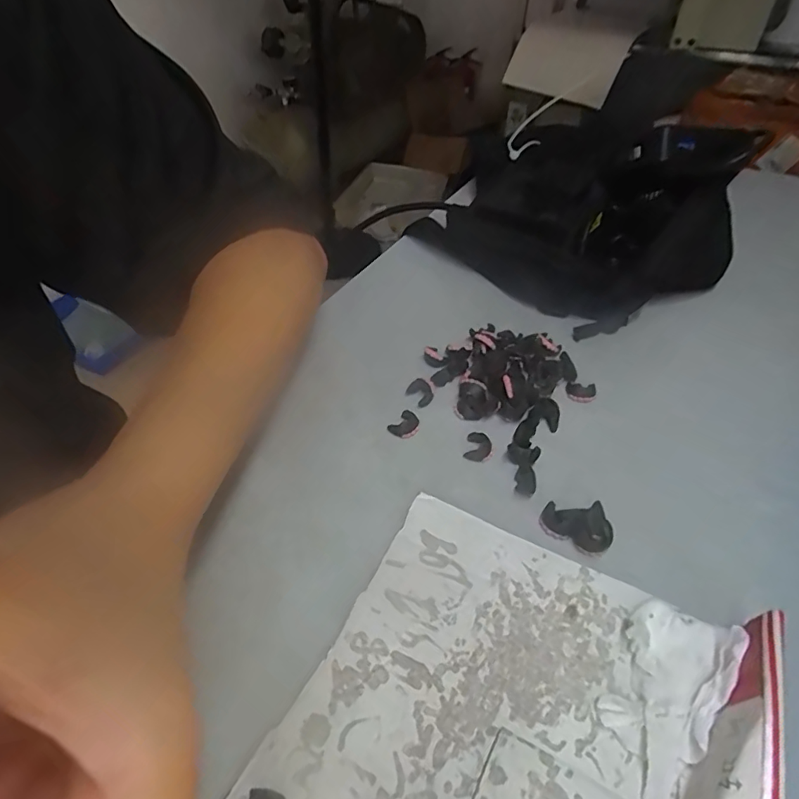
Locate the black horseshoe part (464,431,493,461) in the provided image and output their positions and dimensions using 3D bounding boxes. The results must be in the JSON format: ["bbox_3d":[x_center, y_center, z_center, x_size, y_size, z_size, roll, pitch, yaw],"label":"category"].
[{"bbox_3d":[0.039,0.023,0.254,0.013,0.004,0.017,11,44,10],"label":"black horseshoe part"}]

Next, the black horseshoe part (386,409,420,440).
[{"bbox_3d":[0.003,0.013,0.265,0.014,0.004,0.017,30,50,26],"label":"black horseshoe part"}]

